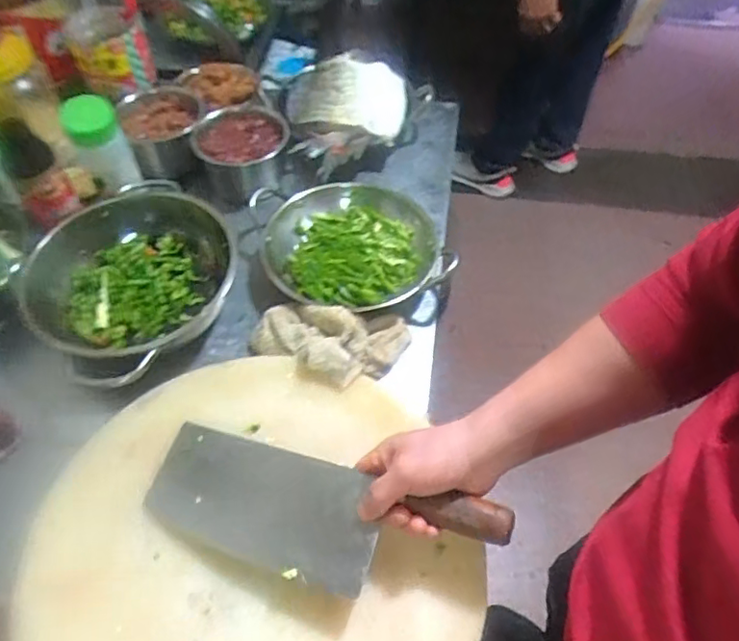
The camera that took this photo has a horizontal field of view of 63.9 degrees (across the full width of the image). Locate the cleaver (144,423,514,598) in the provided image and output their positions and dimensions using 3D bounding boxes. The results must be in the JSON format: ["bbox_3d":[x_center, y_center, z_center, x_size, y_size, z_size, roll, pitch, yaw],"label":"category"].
[{"bbox_3d":[-0.048,0.174,0.536,0.328,0.028,0.112,6,54,16],"label":"cleaver"}]

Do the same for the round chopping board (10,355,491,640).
[{"bbox_3d":[-0.112,0.219,0.547,0.383,0.031,0.401,0,55,0],"label":"round chopping board"}]

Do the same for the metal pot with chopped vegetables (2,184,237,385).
[{"bbox_3d":[-0.289,-0.055,0.722,0.216,0.103,0.277,22,57,15],"label":"metal pot with chopped vegetables"}]

